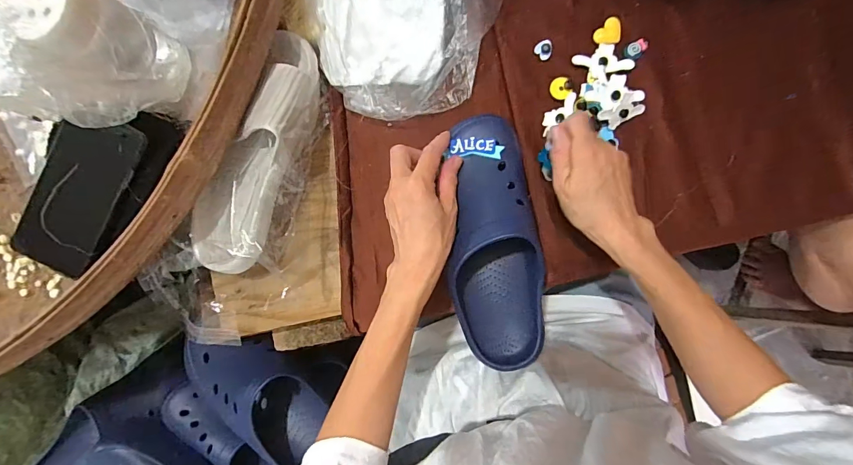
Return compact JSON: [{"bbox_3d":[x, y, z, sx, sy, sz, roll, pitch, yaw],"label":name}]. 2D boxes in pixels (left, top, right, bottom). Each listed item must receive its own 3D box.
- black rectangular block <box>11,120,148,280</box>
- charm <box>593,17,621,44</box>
[{"bbox_3d":[-0.350,-0.036,0.399,0.078,0.015,0.165,27,96,-8],"label":"black rectangular block"},{"bbox_3d":[0.202,-0.225,0.445,0.027,0.004,0.027,1,99,14],"label":"charm"}]

